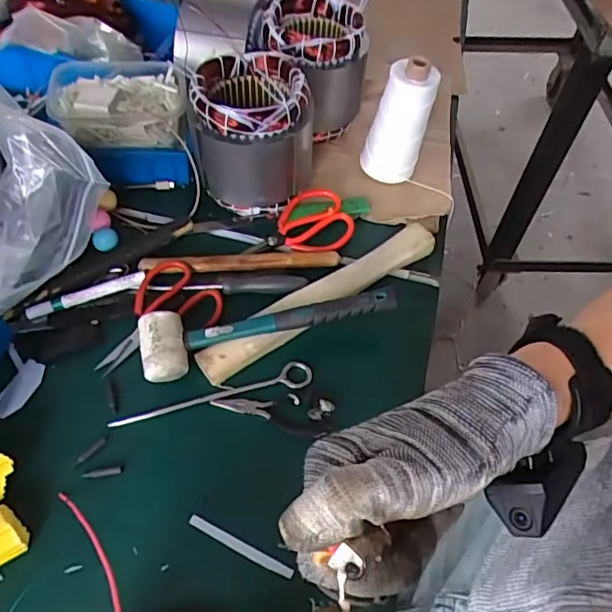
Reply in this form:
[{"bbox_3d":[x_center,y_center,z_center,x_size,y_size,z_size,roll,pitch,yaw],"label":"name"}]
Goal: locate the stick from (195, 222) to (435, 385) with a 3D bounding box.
[{"bbox_3d":[0.024,-0.015,0.669,0.342,0.035,0.054,-33,63,-23],"label":"stick"}]

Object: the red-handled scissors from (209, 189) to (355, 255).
[{"bbox_3d":[-0.023,-0.098,0.738,0.172,0.021,0.091,-21,69,-7],"label":"red-handled scissors"}]

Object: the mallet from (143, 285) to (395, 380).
[{"bbox_3d":[-0.043,0.015,0.628,0.284,0.048,0.072,-14,57,-13],"label":"mallet"}]

